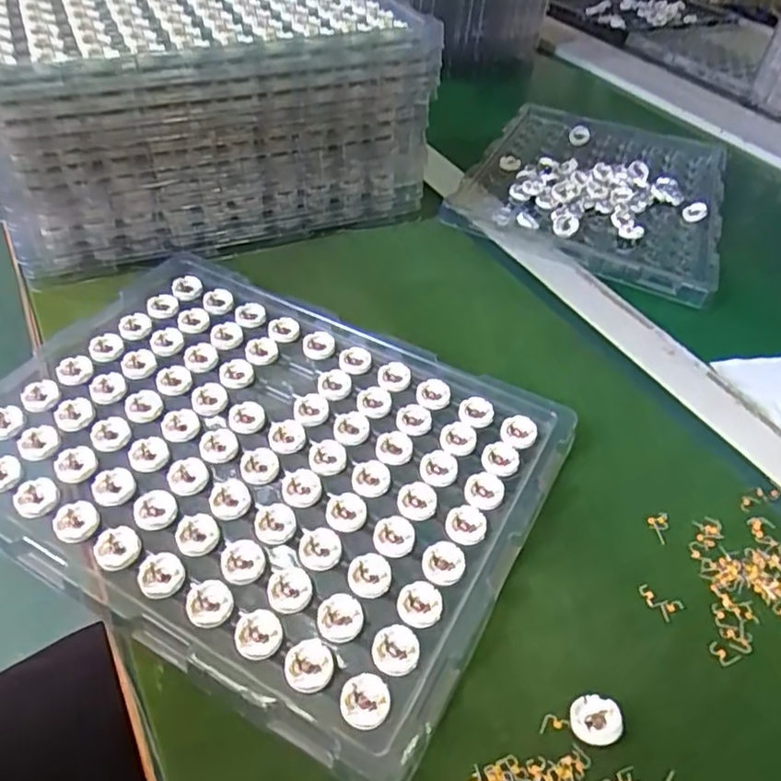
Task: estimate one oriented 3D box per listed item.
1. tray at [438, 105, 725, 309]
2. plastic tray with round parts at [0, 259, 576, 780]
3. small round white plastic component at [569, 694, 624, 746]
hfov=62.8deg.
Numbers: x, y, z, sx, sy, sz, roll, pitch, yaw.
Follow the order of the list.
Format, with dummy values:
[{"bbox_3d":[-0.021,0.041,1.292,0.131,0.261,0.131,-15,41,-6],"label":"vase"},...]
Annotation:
[{"bbox_3d":[0.237,-0.241,0.705,0.256,0.017,0.388,22,47,14],"label":"tray"},{"bbox_3d":[-0.087,0.029,0.402,0.353,0.013,0.251,25,47,17],"label":"plastic tray with round parts"},{"bbox_3d":[0.097,0.156,0.303,0.023,0.007,0.023,-13,33,9],"label":"small round white plastic component"}]

